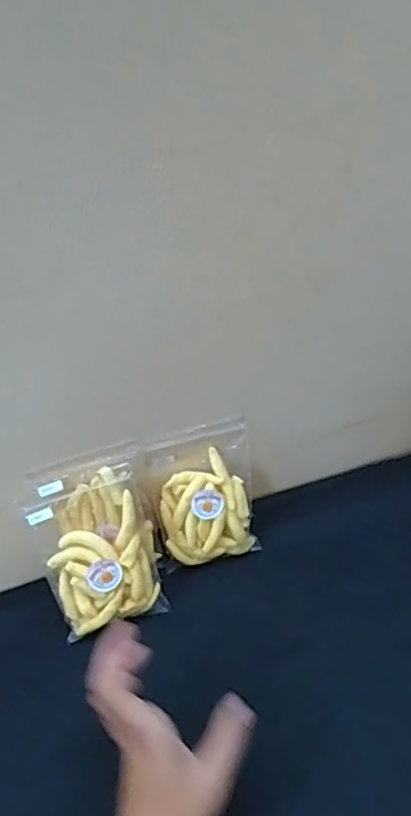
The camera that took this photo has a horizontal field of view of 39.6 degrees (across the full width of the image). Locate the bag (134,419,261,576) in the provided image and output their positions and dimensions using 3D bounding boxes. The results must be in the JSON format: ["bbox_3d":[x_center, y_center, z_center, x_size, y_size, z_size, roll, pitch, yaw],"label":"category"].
[{"bbox_3d":[-0.005,0.082,0.540,0.102,0.134,0.040,-12,11,-7],"label":"bag"}]

